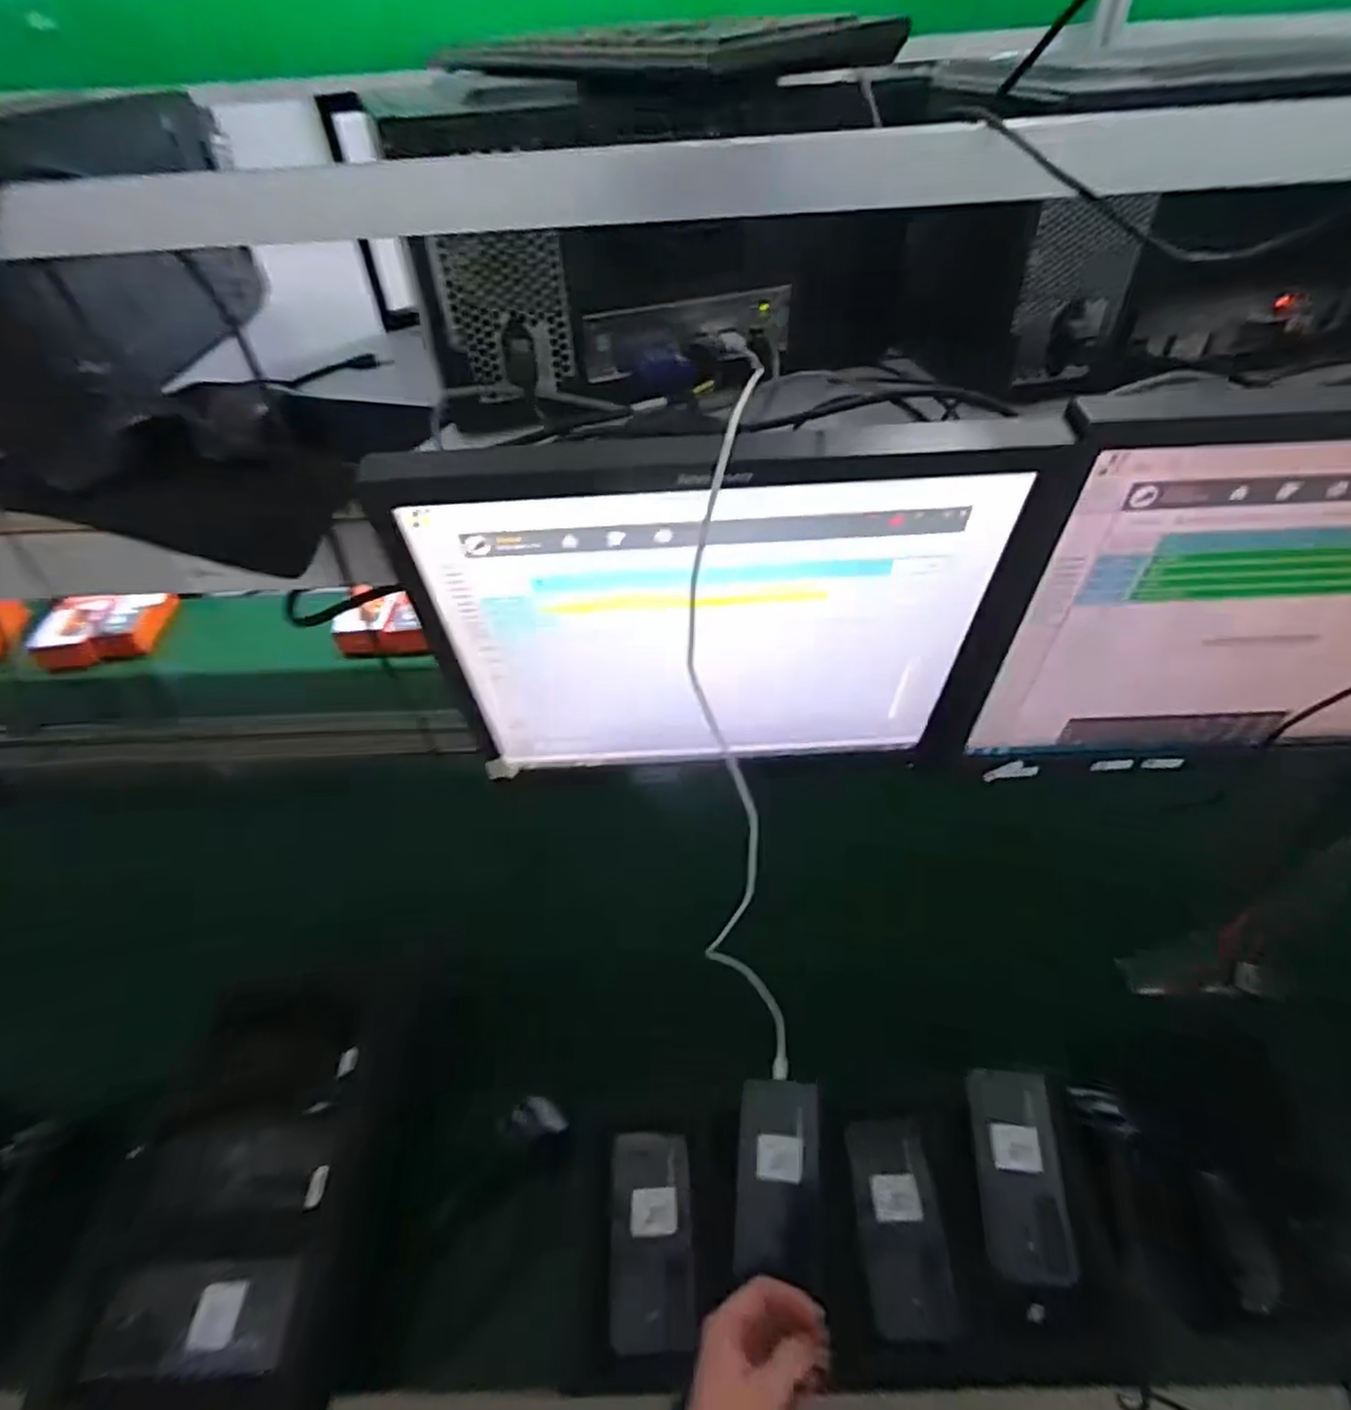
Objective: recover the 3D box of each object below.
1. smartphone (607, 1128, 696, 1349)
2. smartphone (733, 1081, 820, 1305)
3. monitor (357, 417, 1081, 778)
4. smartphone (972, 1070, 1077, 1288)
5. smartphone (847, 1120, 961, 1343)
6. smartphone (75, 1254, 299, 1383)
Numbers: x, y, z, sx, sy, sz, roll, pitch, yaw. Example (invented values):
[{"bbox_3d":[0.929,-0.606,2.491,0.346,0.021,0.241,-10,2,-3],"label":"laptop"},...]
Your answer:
[{"bbox_3d":[-0.021,0.486,0.646,0.074,0.014,0.160,-3,43,0],"label":"smartphone"},{"bbox_3d":[0.097,0.440,0.658,0.073,0.008,0.155,3,55,6],"label":"smartphone"},{"bbox_3d":[0.030,-0.046,0.477,0.369,0.279,0.070,-3,43,0],"label":"monitor"},{"bbox_3d":[0.324,0.436,0.658,0.075,0.015,0.163,3,56,6],"label":"smartphone"},{"bbox_3d":[0.203,0.467,0.635,0.073,0.004,0.157,-2,52,2],"label":"smartphone"},{"bbox_3d":[-0.411,0.531,0.607,0.152,0.009,0.077,2,55,-8],"label":"smartphone"}]

